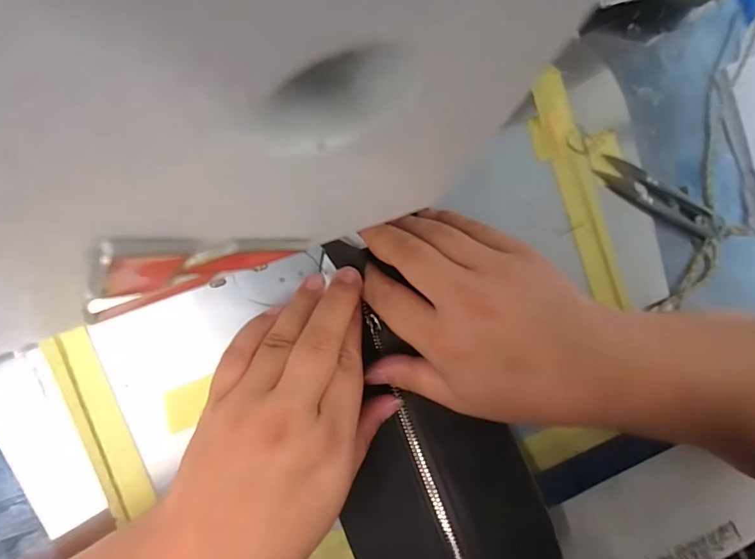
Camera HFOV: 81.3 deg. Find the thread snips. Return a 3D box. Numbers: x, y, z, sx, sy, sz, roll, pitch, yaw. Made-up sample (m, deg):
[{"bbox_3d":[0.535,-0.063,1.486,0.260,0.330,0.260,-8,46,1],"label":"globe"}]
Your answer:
[{"bbox_3d":[0.204,-0.059,0.315,0.103,0.006,0.030,24,85,-10],"label":"thread snips"}]

